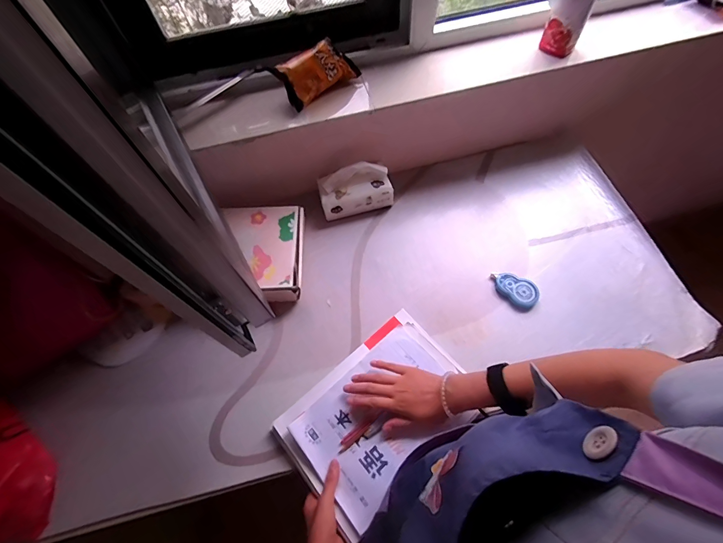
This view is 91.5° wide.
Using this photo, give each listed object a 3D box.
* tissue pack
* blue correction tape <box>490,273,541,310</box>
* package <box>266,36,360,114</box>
[{"bbox_3d":[-0.014,-0.175,0.771,0.151,0.087,0.074,-18,66,-7],"label":"tissue pack"},{"bbox_3d":[0.302,0.032,0.691,0.054,0.018,0.095,-41,71,-16],"label":"blue correction tape"},{"bbox_3d":[-0.084,-0.376,0.663,0.151,0.039,0.083,-36,110,-6],"label":"package"}]

